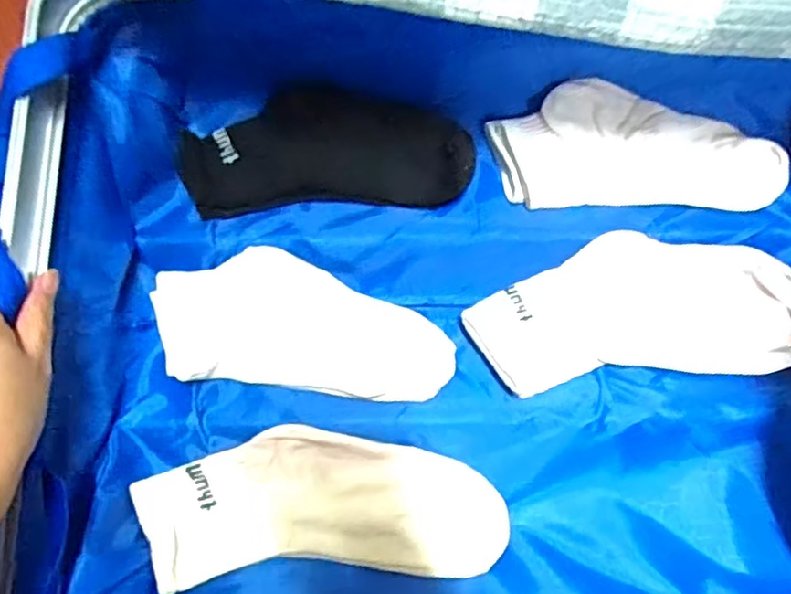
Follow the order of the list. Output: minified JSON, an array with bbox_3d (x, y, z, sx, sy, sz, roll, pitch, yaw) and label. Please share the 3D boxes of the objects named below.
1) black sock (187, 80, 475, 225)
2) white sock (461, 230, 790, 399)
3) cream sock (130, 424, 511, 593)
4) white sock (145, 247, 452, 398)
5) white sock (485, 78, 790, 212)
[{"bbox_3d":[-0.057,-0.121,0.510,0.224,0.025,0.107,-5,78,0],"label":"black sock"},{"bbox_3d":[0.181,0.009,0.473,0.242,0.023,0.104,-6,78,0],"label":"white sock"},{"bbox_3d":[-0.050,0.141,0.432,0.238,0.015,0.097,-3,78,0],"label":"cream sock"},{"bbox_3d":[-0.067,0.019,0.465,0.214,0.007,0.097,5,78,2],"label":"white sock"},{"bbox_3d":[0.189,-0.118,0.495,0.216,0.017,0.095,1,78,1],"label":"white sock"}]

